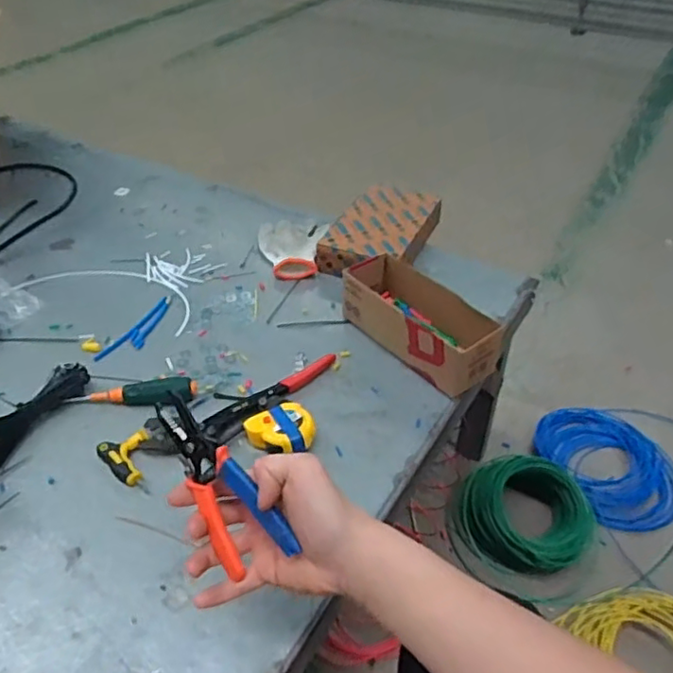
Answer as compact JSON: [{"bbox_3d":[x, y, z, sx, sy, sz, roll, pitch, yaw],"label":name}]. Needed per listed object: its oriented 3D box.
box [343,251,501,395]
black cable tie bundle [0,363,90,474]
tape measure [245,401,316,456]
[{"bbox_3d":[0.106,-0.026,0.855,0.099,0.078,0.241,-31,48,-30],"label":"box"},{"bbox_3d":[-0.393,0.102,0.754,0.073,0.029,0.189,14,42,18],"label":"black cable tie bundle"},{"bbox_3d":[-0.067,0.115,0.740,0.079,0.034,0.071,-15,42,-15],"label":"tape measure"}]

